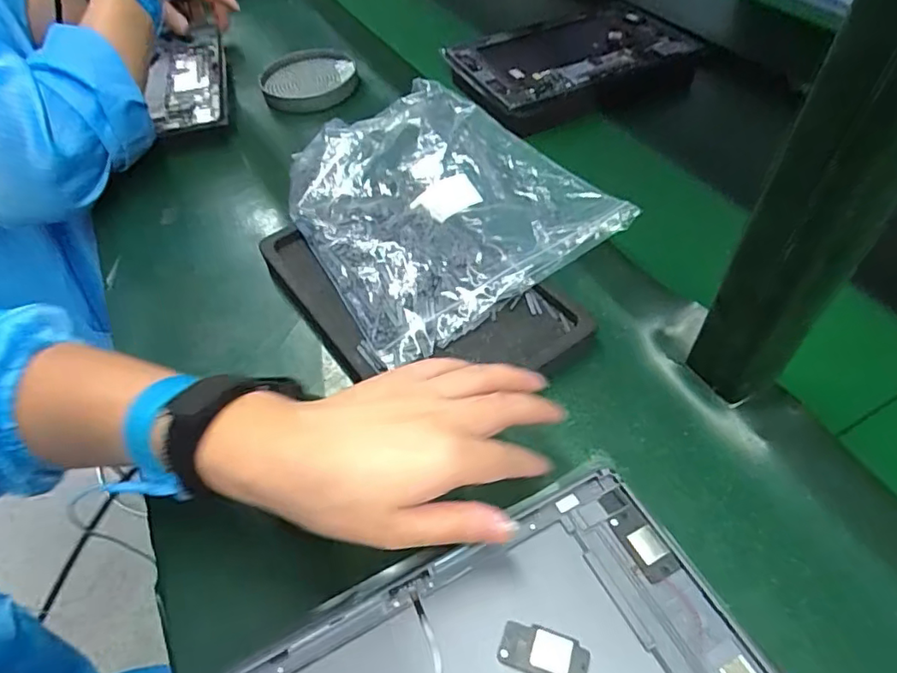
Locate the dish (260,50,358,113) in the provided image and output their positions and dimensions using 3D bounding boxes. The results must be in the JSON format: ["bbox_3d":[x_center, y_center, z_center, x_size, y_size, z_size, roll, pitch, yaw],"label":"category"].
[{"bbox_3d":[-0.166,-0.305,0.669,0.110,0.023,0.114,-1,53,2],"label":"dish"}]

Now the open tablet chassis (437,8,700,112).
[{"bbox_3d":[0.152,-0.337,0.667,0.274,0.026,0.163,-24,55,-15],"label":"open tablet chassis"}]

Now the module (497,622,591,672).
[{"bbox_3d":[0.045,0.148,0.260,0.041,0.004,0.021,14,55,13],"label":"module"}]

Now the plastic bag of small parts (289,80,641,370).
[{"bbox_3d":[-0.026,-0.126,0.482,0.224,0.032,0.288,-30,57,-18],"label":"plastic bag of small parts"}]

